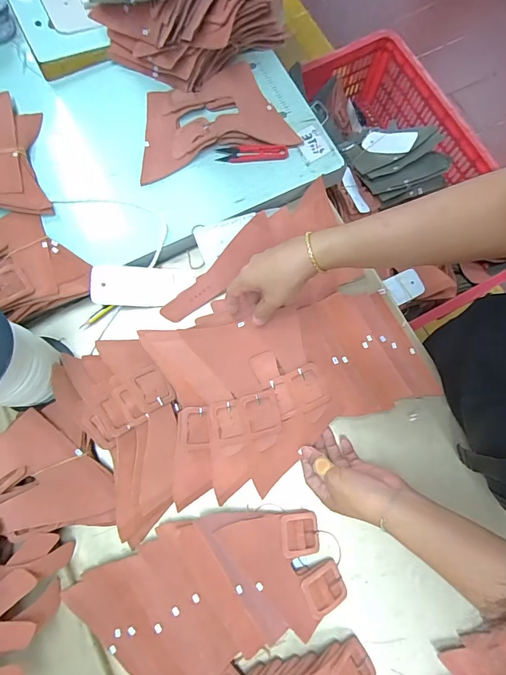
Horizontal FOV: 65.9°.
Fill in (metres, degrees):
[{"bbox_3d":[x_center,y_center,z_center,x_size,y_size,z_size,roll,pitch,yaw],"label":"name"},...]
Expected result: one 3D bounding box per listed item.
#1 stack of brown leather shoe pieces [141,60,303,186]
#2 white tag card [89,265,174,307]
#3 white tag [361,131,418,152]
[{"bbox_3d":[-0.066,-0.321,0.565,0.217,0.023,0.149,-17,79,-3],"label":"stack of brown leather shoe pieces"},{"bbox_3d":[-0.160,-0.069,0.521,0.105,0.006,0.053,0,84,-18],"label":"white tag card"},{"bbox_3d":[0.275,-0.399,0.794,0.105,0.004,0.056,20,76,30],"label":"white tag"}]

